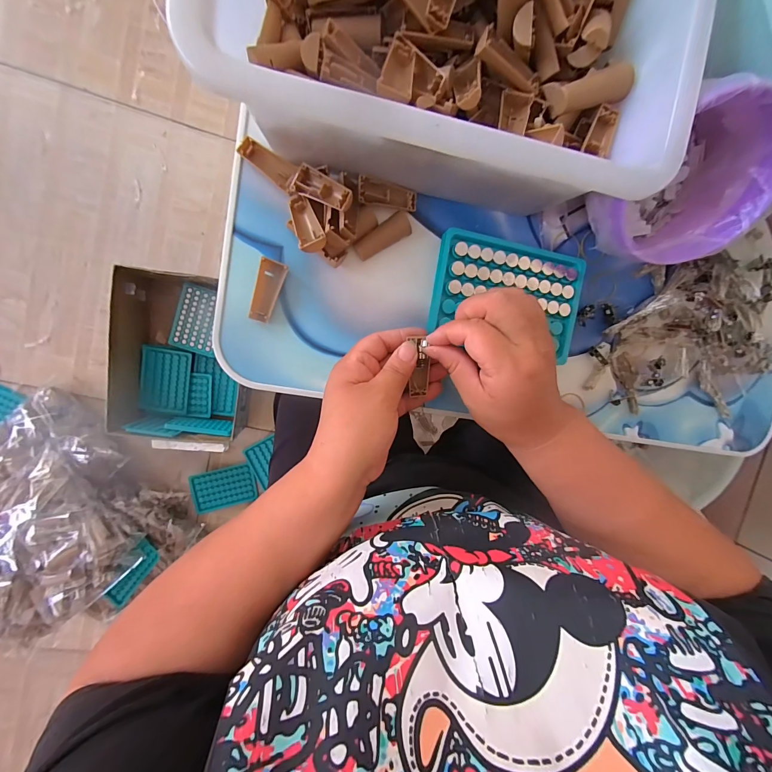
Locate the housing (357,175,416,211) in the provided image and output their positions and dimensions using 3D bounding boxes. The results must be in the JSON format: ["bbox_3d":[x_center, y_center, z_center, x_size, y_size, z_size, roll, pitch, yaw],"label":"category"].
[{"bbox_3d":[0.001,-0.158,0.284,0.050,0.007,0.022,1,91,-22],"label":"housing"}]

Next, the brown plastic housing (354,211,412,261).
[{"bbox_3d":[-0.003,-0.127,0.291,0.052,0.004,0.020,-31,111,-2],"label":"brown plastic housing"}]

